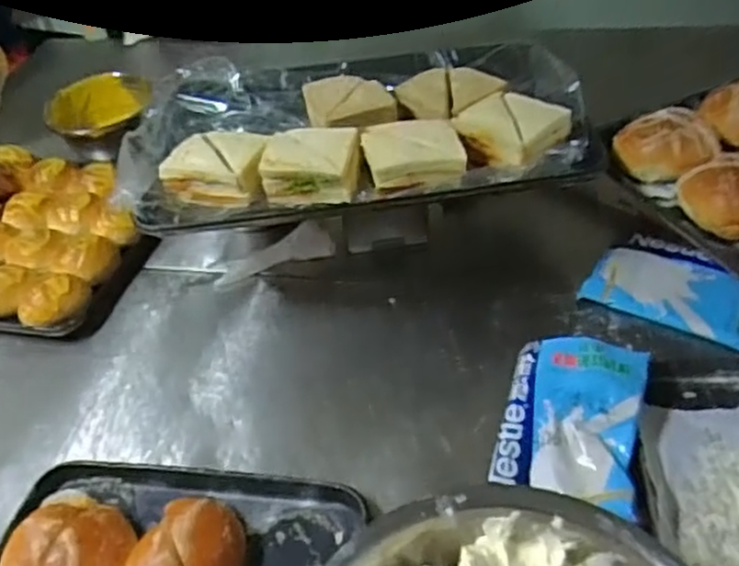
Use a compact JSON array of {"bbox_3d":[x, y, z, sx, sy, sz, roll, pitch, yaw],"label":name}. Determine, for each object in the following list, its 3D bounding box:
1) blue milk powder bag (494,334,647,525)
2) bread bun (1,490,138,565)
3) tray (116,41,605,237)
[{"bbox_3d":[0.223,0.150,0.772,0.146,0.022,0.185,3,57,25],"label":"blue milk powder bag"},{"bbox_3d":[-0.319,0.288,0.744,0.137,0.055,0.126,-4,43,3],"label":"bread bun"},{"bbox_3d":[-0.021,-0.237,0.994,0.625,0.077,0.395,-6,43,1],"label":"tray"}]

